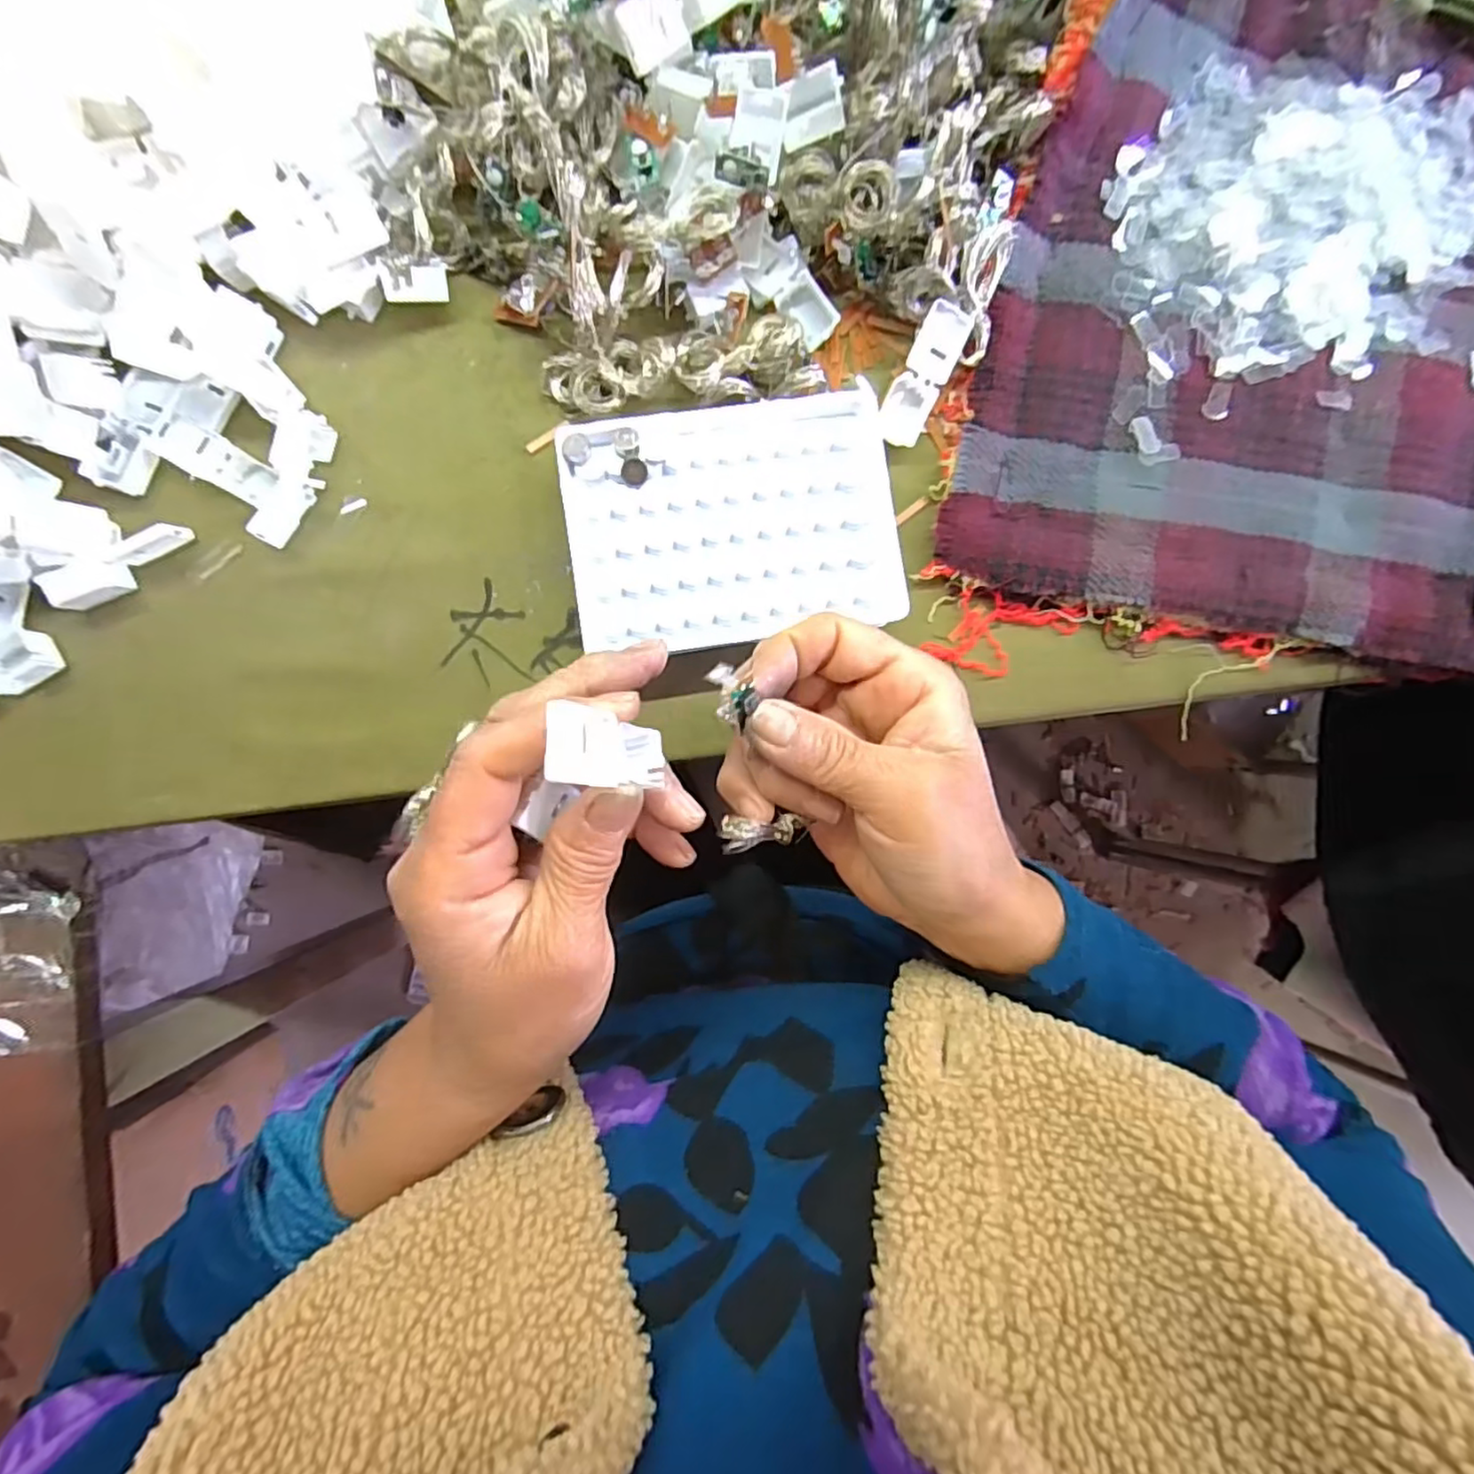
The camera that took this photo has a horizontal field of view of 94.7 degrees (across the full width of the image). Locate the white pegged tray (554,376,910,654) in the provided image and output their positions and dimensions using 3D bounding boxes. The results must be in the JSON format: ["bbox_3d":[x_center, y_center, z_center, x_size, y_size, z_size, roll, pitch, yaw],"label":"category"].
[{"bbox_3d":[-0.001,-0.087,0.280,0.130,0.024,0.094,-8,89,-1],"label":"white pegged tray"}]

